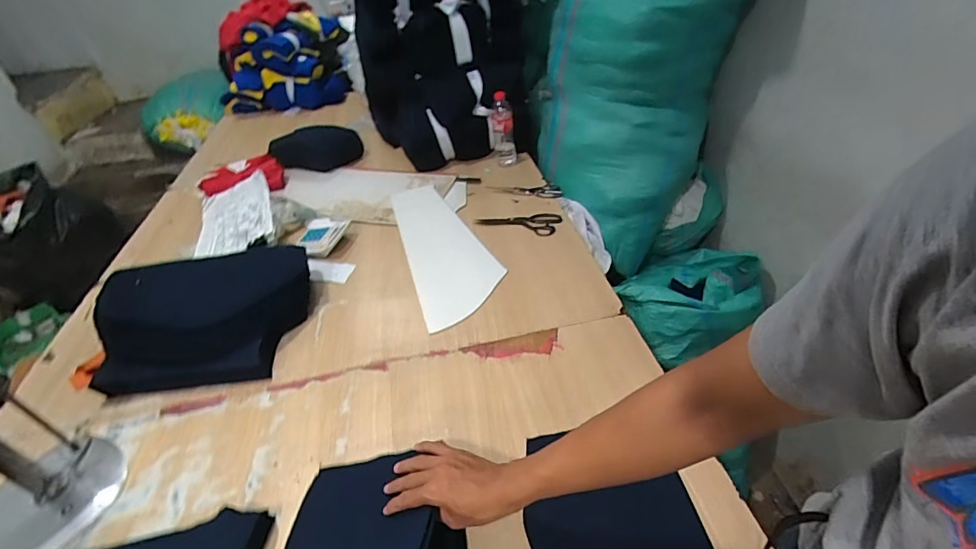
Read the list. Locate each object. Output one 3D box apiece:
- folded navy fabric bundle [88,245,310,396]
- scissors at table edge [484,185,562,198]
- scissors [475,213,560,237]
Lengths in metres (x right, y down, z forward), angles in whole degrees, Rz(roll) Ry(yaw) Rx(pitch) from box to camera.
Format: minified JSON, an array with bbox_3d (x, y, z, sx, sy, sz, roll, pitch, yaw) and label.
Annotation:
[{"bbox_3d":[-0.572,0.073,0.934,0.382,0.093,0.315,-8,40,-1],"label":"folded navy fabric bundle"},{"bbox_3d":[0.096,-0.239,1.289,0.215,0.015,0.049,5,41,15],"label":"scissors at table edge"},{"bbox_3d":[0.077,-0.139,1.183,0.209,0.015,0.092,9,42,18],"label":"scissors"}]

